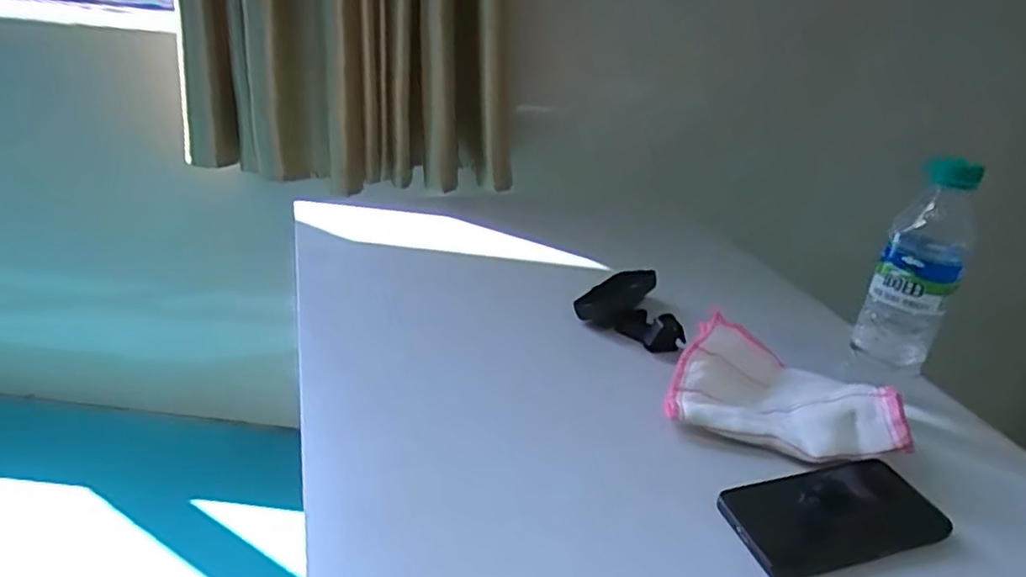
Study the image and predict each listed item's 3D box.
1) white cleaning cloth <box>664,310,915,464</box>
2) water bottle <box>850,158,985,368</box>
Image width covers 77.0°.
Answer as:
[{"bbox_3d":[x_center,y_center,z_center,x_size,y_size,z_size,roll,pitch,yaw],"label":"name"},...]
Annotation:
[{"bbox_3d":[0.225,0.081,0.545,0.170,0.053,0.115,14,29,15],"label":"white cleaning cloth"},{"bbox_3d":[0.340,-0.017,0.538,0.058,0.170,0.053,23,33,30],"label":"water bottle"}]

